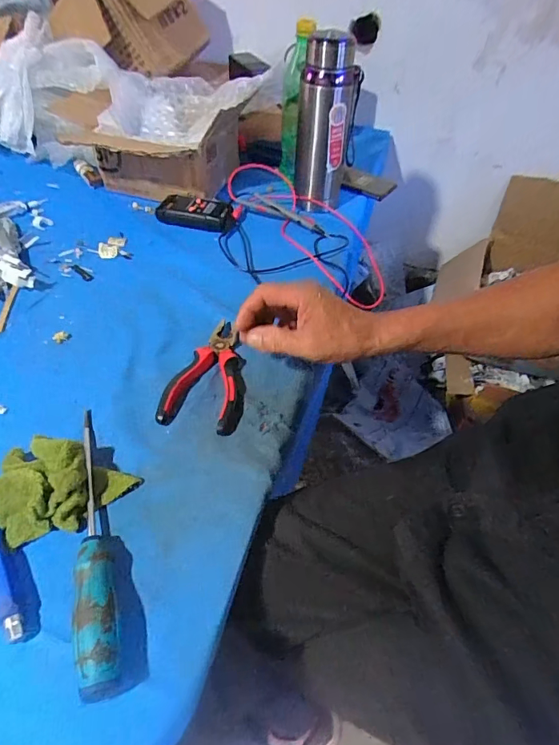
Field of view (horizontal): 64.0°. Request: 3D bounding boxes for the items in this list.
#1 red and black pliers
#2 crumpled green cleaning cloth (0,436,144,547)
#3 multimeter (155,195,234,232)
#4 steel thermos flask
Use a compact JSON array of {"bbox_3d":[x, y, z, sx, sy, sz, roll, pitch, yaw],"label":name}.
[{"bbox_3d":[-0.068,0.003,0.479,0.079,0.021,0.138,12,49,6],"label":"red and black pliers"},{"bbox_3d":[-0.184,0.094,0.379,0.115,0.040,0.087,-1,48,-5],"label":"crumpled green cleaning cloth"},{"bbox_3d":[-0.135,-0.255,0.708,0.118,0.029,0.054,7,48,2],"label":"multimeter"},{"bbox_3d":[0.069,-0.373,0.686,0.082,0.233,0.067,7,48,2],"label":"steel thermos flask"}]

